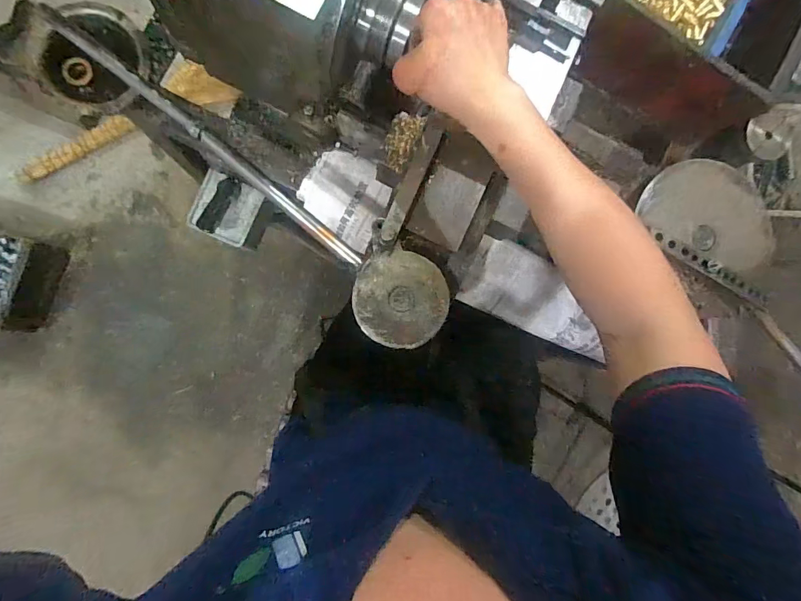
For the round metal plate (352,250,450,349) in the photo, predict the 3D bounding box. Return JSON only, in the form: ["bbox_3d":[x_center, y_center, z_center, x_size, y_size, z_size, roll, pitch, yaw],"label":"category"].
[{"bbox_3d":[0.001,-0.001,0.456,0.096,0.009,0.097,0,88,-8],"label":"round metal plate"}]

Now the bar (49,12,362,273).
[{"bbox_3d":[-0.196,-0.163,0.454,0.391,0.017,0.014,39,83,-5],"label":"bar"}]

